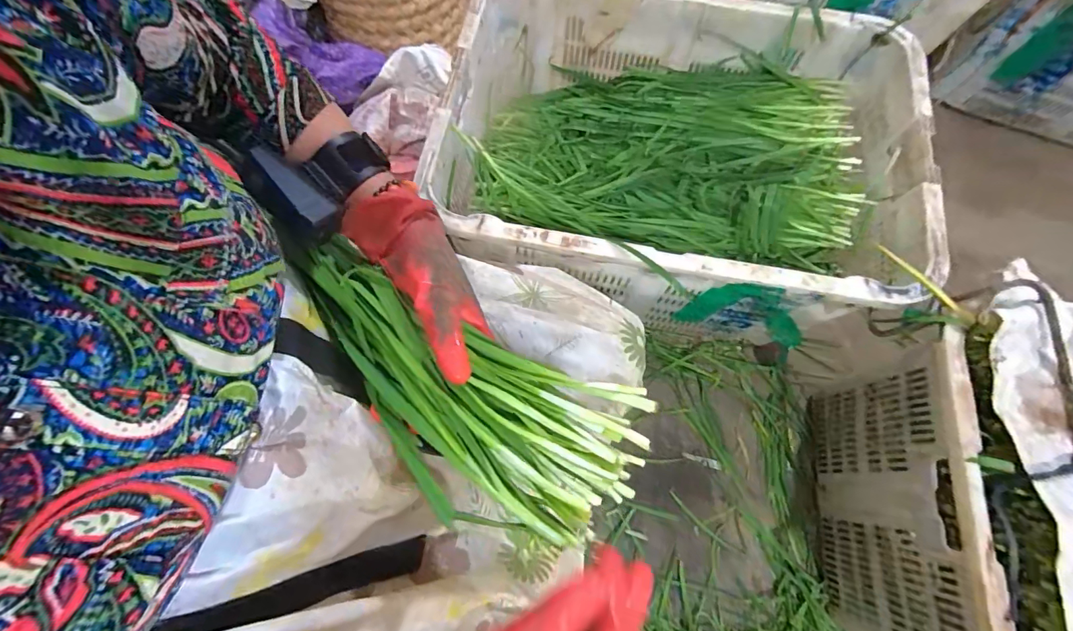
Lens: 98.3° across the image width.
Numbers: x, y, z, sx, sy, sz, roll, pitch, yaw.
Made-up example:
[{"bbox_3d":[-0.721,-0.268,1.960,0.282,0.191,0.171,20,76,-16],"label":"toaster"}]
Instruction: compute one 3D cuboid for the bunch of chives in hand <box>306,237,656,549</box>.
[{"bbox_3d":[-0.064,0.050,0.314,0.260,0.037,0.117,29,73,16],"label":"bunch of chives in hand"}]

